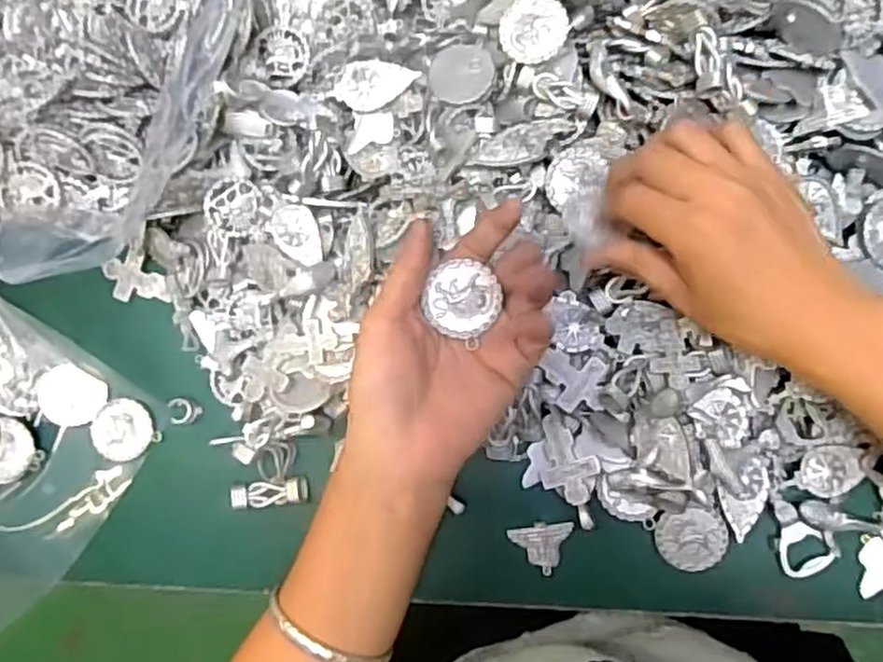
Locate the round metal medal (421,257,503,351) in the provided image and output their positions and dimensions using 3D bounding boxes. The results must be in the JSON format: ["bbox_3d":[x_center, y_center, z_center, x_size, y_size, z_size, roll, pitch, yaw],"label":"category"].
[{"bbox_3d":[0.009,-0.016,0.338,0.034,0.004,0.033,31,87,8],"label":"round metal medal"}]

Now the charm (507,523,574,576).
[{"bbox_3d":[0.056,0.122,0.399,0.035,0.004,0.027,-1,83,5],"label":"charm"}]

